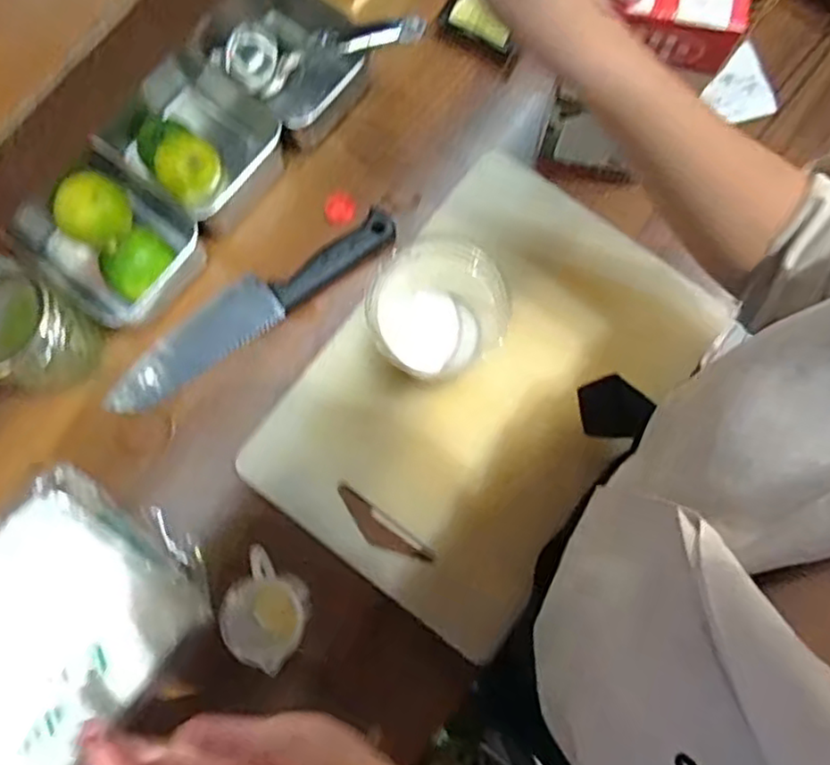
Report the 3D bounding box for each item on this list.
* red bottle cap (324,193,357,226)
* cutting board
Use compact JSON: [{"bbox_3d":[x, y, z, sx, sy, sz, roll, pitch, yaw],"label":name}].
[{"bbox_3d":[-0.064,-0.149,0.582,0.026,0.007,0.029,18,80,3],"label":"red bottle cap"},{"bbox_3d":[0.058,0.003,0.545,0.236,0.024,0.349,37,82,6],"label":"cutting board"}]

